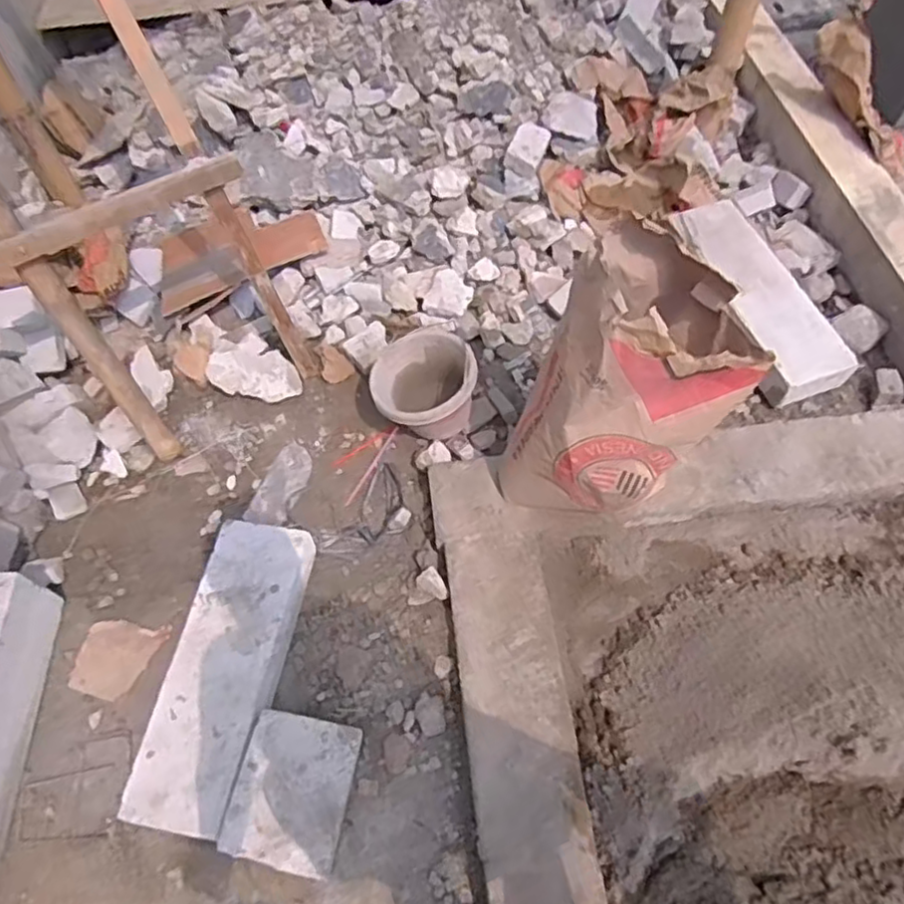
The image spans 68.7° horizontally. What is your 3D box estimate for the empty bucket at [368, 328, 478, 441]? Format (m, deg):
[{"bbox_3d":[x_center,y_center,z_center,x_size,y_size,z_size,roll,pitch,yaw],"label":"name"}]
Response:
[{"bbox_3d":[-0.069,-0.158,1.560,0.229,0.180,0.244,-16,61,-6],"label":"empty bucket"}]

